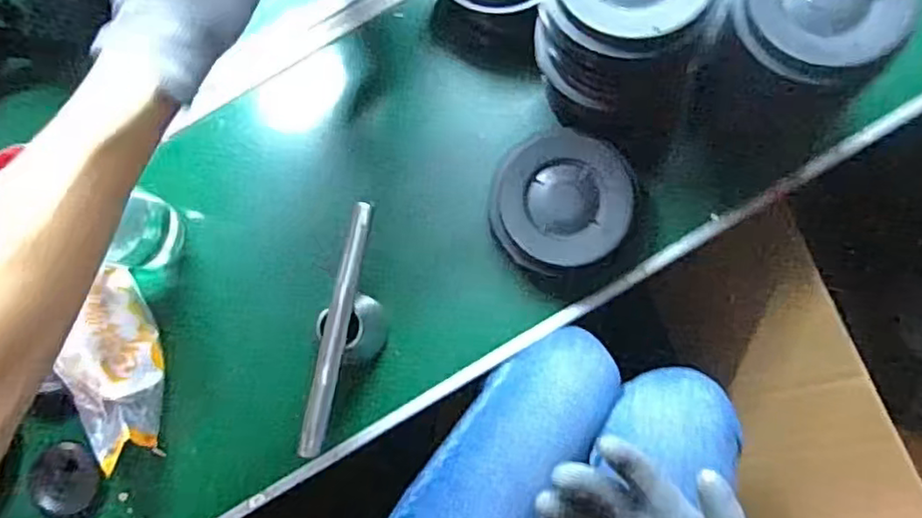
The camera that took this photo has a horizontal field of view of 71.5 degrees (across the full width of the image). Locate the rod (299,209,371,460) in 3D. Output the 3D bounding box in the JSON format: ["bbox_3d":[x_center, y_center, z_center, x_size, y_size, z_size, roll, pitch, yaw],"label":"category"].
[{"bbox_3d":[-0.098,0.055,0.510,0.016,0.016,0.198,11,83,5],"label":"rod"}]

